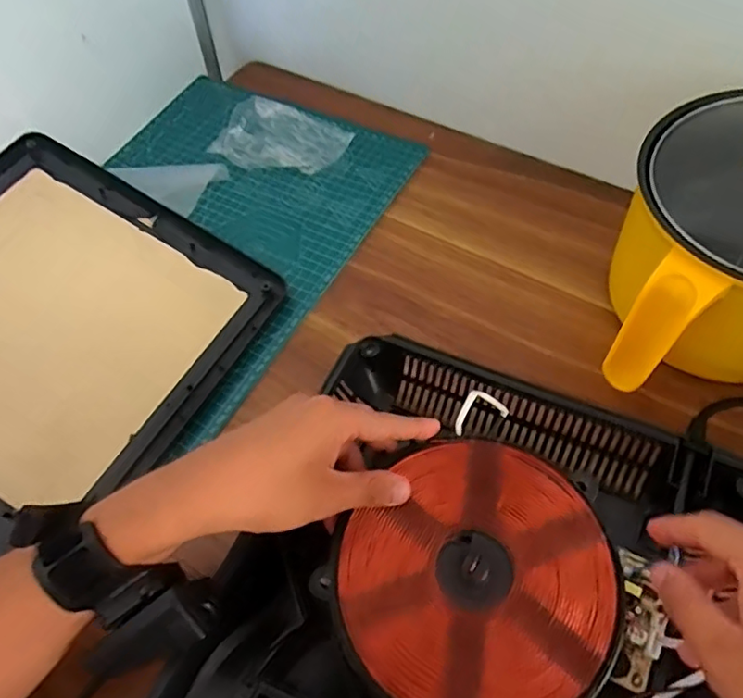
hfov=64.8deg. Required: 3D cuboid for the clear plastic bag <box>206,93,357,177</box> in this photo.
[{"bbox_3d":[-0.091,-0.208,0.580,0.138,0.044,0.068,5,59,9],"label":"clear plastic bag"}]

